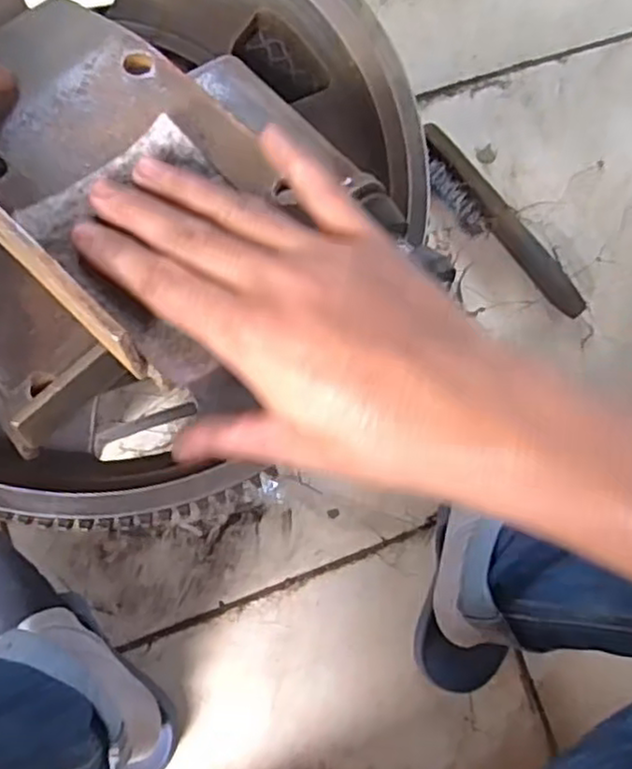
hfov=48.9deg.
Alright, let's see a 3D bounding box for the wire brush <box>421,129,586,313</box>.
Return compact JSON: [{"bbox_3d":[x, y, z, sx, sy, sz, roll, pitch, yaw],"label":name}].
[{"bbox_3d":[0.181,-0.156,0.689,0.050,0.033,0.228,-45,90,-8],"label":"wire brush"}]

